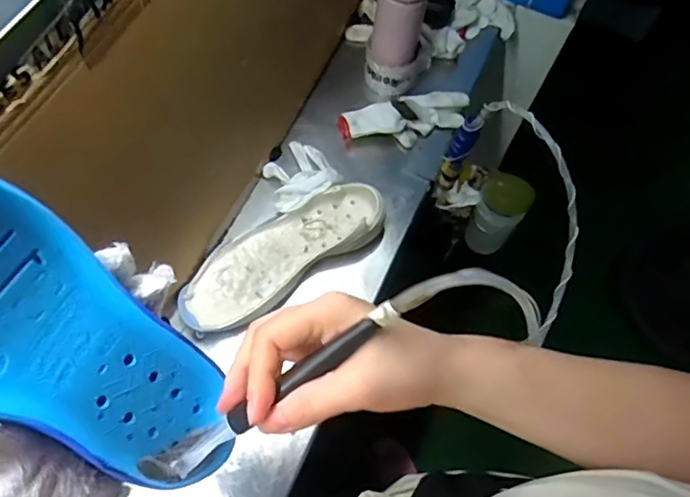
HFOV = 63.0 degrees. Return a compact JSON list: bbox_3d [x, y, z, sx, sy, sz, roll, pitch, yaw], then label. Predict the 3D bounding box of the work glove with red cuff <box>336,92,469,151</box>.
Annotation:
[{"bbox_3d":[0.090,-0.185,0.809,0.188,0.035,0.068,-16,62,-13],"label":"work glove with red cuff"}]

